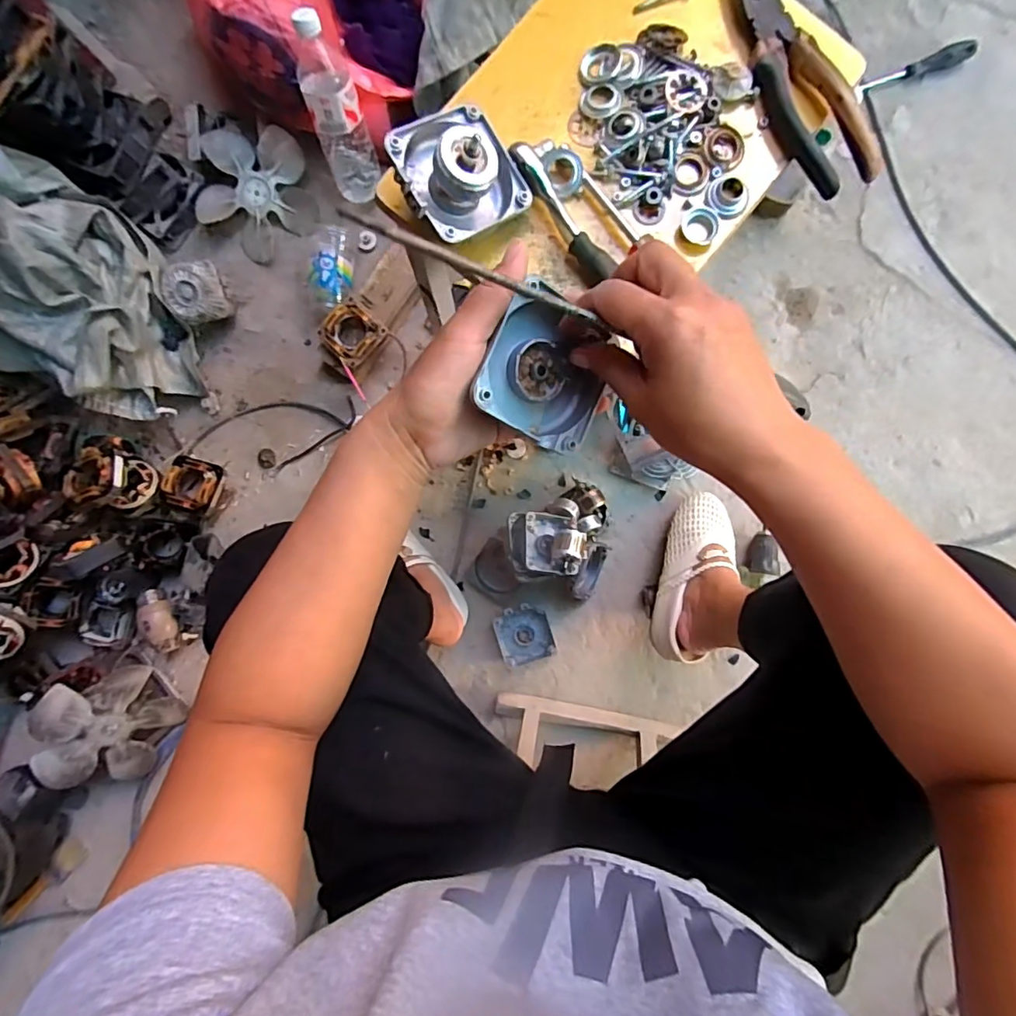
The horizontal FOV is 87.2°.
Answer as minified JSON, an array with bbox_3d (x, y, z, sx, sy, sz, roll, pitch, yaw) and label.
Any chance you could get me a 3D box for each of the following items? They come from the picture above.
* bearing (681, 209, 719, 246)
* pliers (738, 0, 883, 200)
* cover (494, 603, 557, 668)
[{"bbox_3d":[0.145,-0.214,0.405,0.027,0.006,0.028,0,89,3],"label":"bearing"},{"bbox_3d":[0.217,-0.325,0.404,0.048,0.015,0.186,-27,88,2],"label":"pliers"},{"bbox_3d":[0.025,0.197,0.834,0.082,0.031,0.090,-18,89,3],"label":"cover"}]

